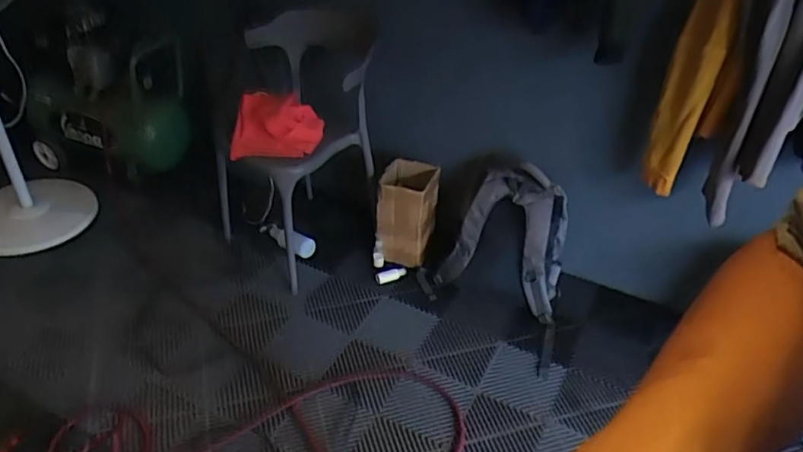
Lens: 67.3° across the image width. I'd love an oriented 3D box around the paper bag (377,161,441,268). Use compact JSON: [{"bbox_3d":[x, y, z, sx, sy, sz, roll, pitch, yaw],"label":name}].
[{"bbox_3d":[0.019,-0.034,1.924,0.179,0.303,0.176,6,37,3],"label":"paper bag"}]

